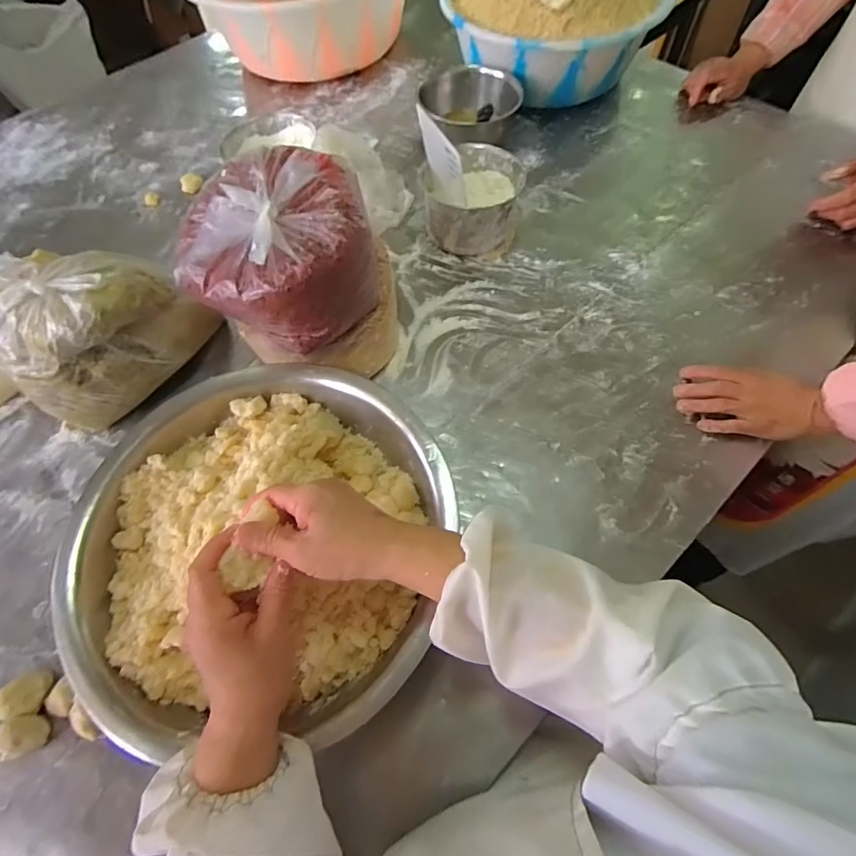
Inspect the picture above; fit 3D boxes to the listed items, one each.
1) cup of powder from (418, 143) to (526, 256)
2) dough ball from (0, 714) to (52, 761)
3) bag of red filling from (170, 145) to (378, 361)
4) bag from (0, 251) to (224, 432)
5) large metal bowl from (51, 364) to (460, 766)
[{"bbox_3d":[0.068,-0.348,0.712,0.146,0.090,0.139,-1,63,2],"label":"cup of powder"},{"bbox_3d":[-0.389,0.294,0.438,0.040,0.030,0.031,-22,64,-9],"label":"dough ball"},{"bbox_3d":[-0.157,-0.205,0.536,0.182,0.128,0.199,17,65,10],"label":"bag of red filling"},{"bbox_3d":[-0.409,-0.121,0.576,0.138,0.169,0.205,18,65,11],"label":"bag"},{"bbox_3d":[-0.156,0.120,0.475,0.361,0.106,0.363,-1,63,2],"label":"large metal bowl"}]

